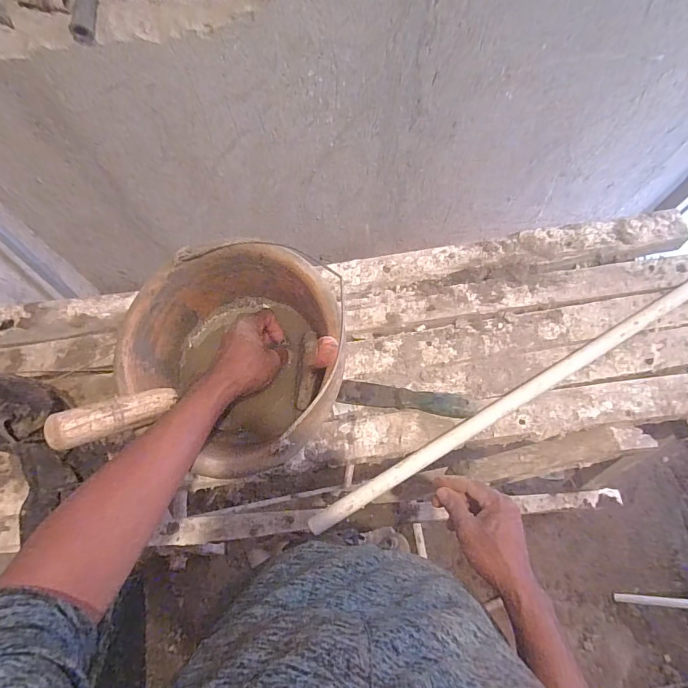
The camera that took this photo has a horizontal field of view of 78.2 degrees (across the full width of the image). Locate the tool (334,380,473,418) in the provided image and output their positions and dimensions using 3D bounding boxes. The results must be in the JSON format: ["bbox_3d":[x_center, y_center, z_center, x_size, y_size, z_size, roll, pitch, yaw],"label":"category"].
[{"bbox_3d":[0.084,0.077,0.586,0.183,0.015,0.033,6,69,16],"label":"tool"}]

